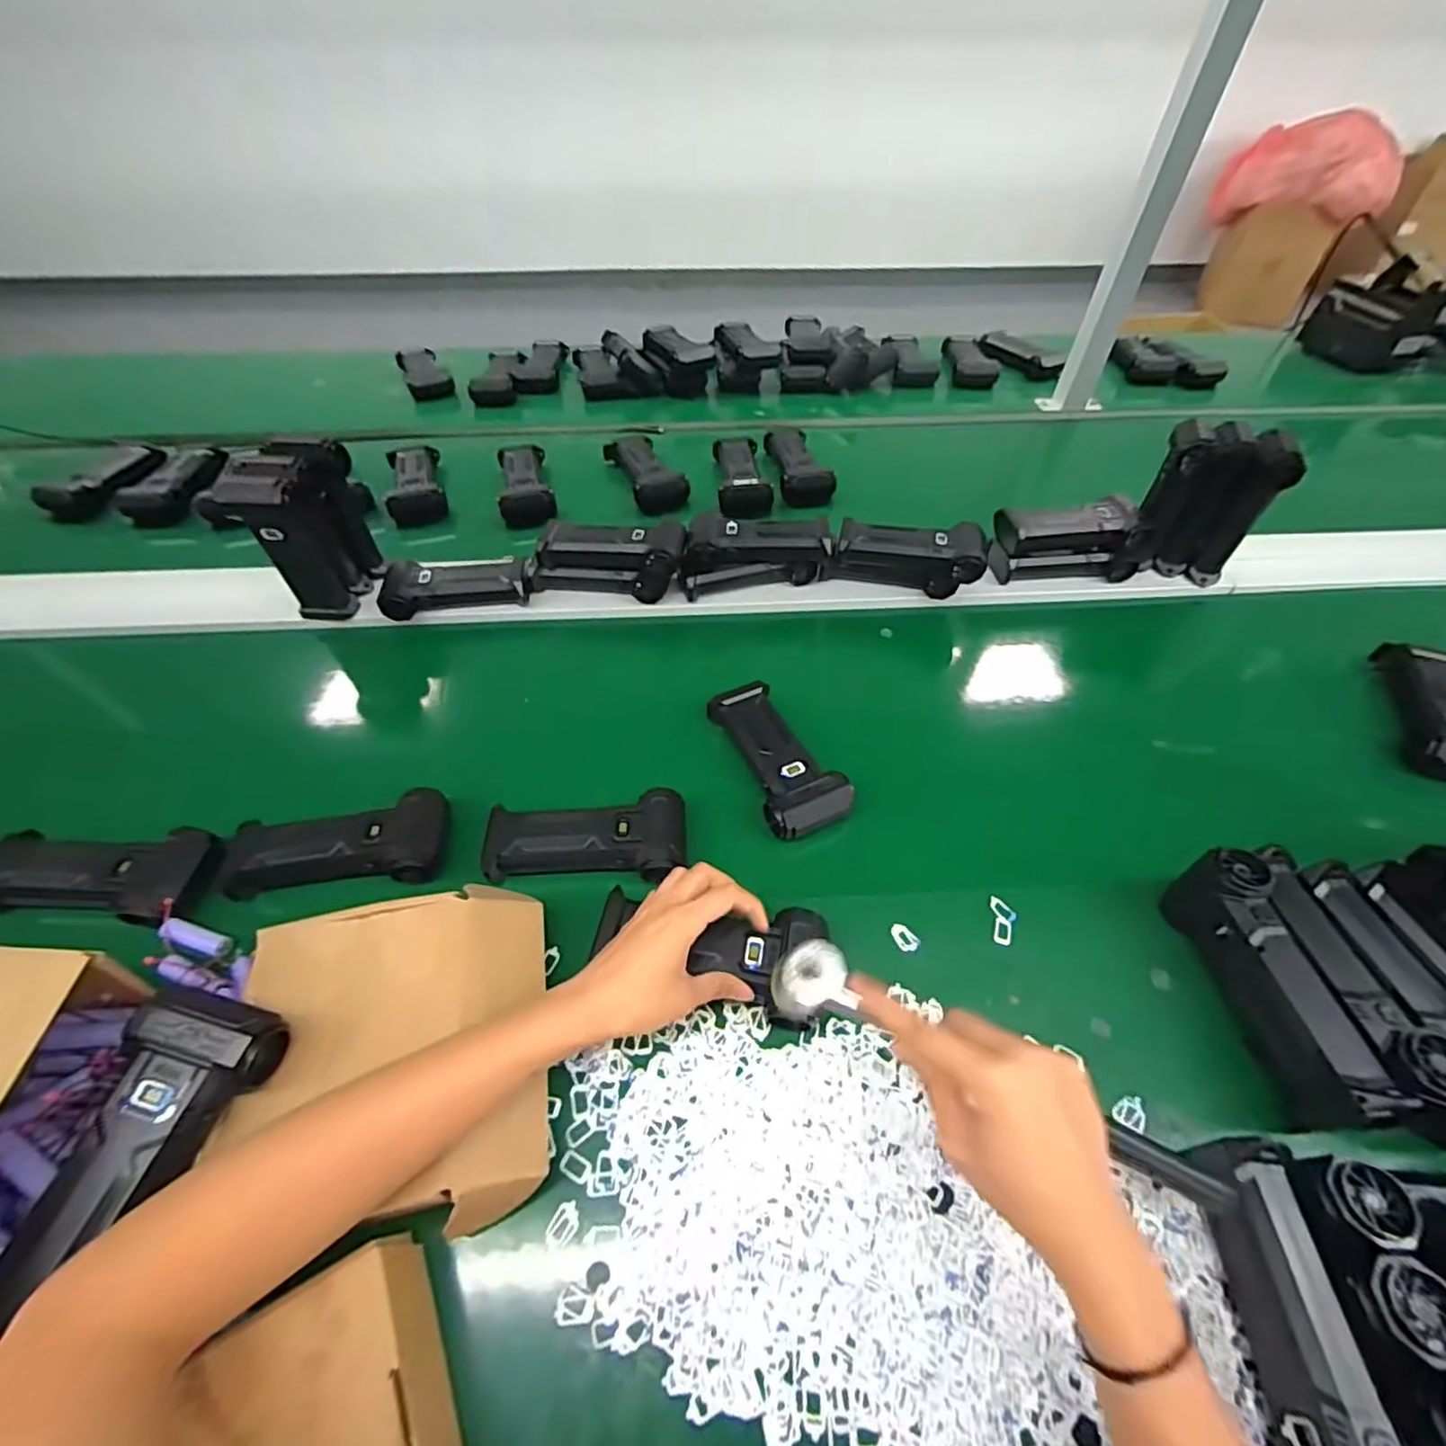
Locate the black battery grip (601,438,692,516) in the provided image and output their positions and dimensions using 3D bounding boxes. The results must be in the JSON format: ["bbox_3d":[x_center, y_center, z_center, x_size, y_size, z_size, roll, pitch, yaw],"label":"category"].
[{"bbox_3d":[-0.111,-0.360,0.887,0.073,0.047,0.172,-18,52,-15],"label":"black battery grip"}]

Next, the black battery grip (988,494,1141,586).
[{"bbox_3d":[0.391,-0.210,0.713,0.164,0.066,0.072,0,50,0],"label":"black battery grip"}]

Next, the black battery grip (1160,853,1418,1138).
[{"bbox_3d":[0.347,0.163,0.395,0.032,0.072,0.153,-4,50,-4],"label":"black battery grip"}]

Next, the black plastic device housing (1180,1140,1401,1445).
[{"bbox_3d":[0.269,0.290,0.293,0.040,0.075,0.151,6,50,5],"label":"black plastic device housing"}]

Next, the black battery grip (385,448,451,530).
[{"bbox_3d":[-0.427,-0.328,0.868,0.081,0.060,0.165,-18,54,-14],"label":"black battery grip"}]

